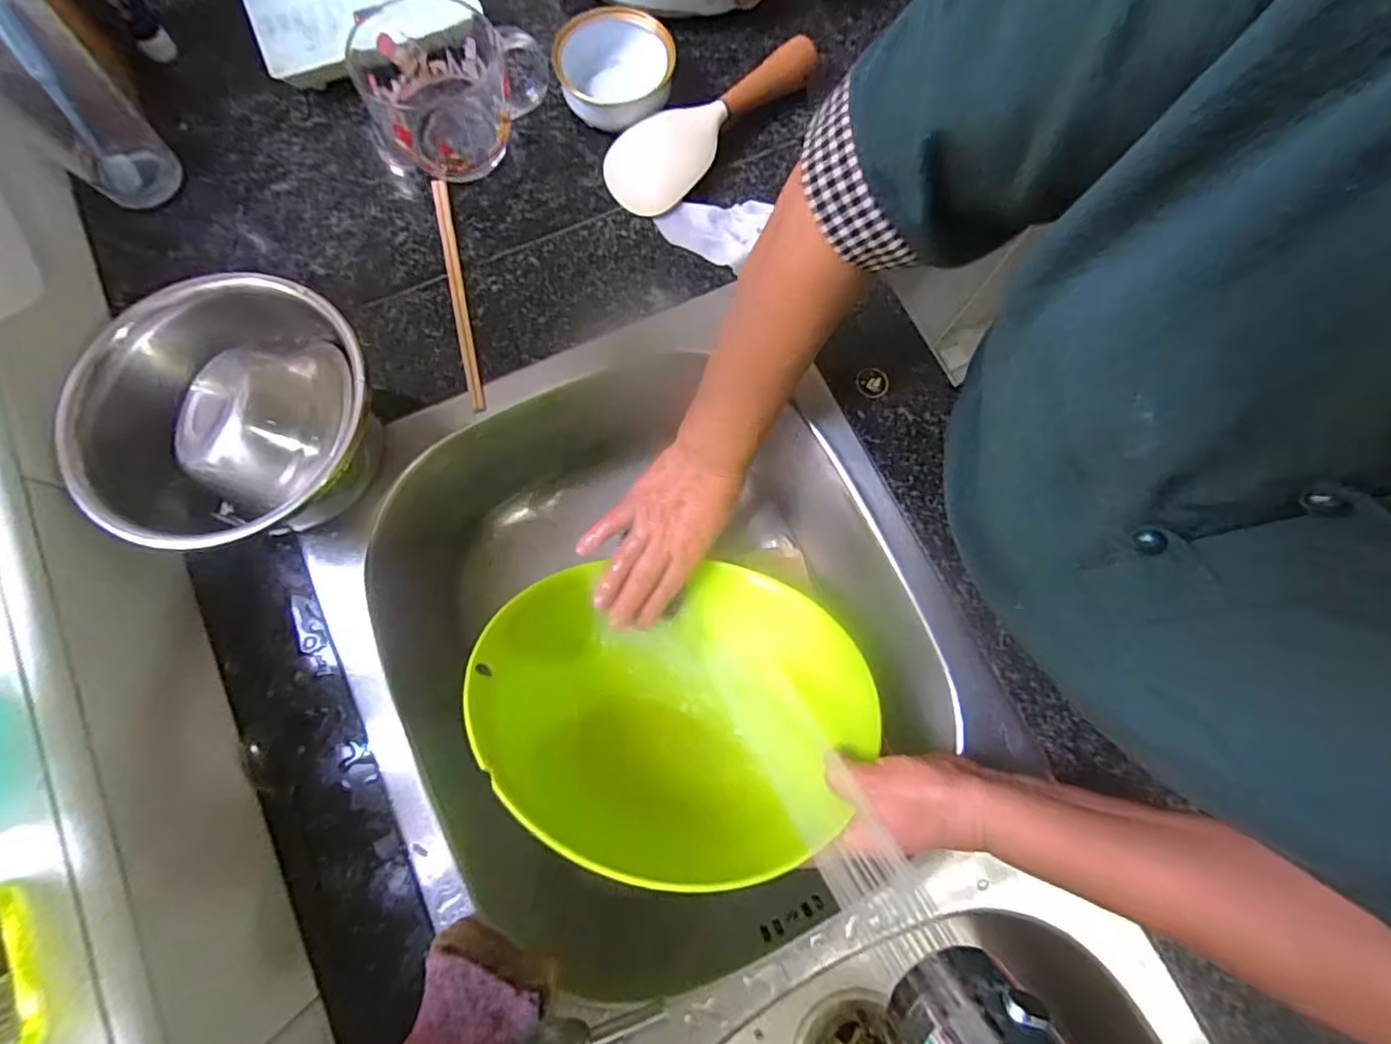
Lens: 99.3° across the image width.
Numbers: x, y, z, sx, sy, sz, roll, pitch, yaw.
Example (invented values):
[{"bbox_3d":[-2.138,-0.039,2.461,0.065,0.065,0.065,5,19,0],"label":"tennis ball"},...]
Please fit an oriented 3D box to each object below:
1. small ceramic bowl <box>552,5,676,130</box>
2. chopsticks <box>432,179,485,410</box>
[{"bbox_3d":[-0.068,-0.380,0.503,0.097,0.039,0.094,0,77,-1],"label":"small ceramic bowl"},{"bbox_3d":[-0.190,-0.184,0.470,0.013,0.004,0.205,-13,78,-4],"label":"chopsticks"}]

